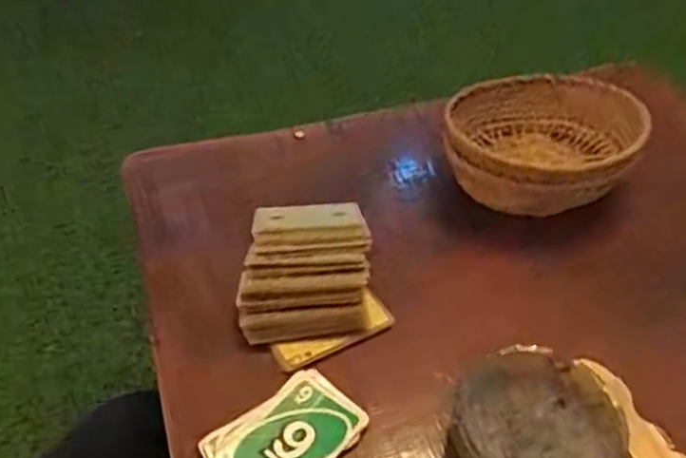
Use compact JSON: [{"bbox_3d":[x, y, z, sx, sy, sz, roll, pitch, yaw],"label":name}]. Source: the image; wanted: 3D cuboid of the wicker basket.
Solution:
[{"bbox_3d":[0.167,-0.073,0.565,0.153,0.063,0.129,3,43,2],"label":"wicker basket"}]

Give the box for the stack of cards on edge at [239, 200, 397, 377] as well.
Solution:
[{"bbox_3d":[-0.027,0.027,0.491,0.099,0.028,0.153,-5,43,-6],"label":"stack of cards on edge"}]

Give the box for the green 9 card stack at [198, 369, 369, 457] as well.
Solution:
[{"bbox_3d":[-0.033,0.128,0.400,0.093,0.004,0.065,-31,51,-29],"label":"green 9 card stack"}]

